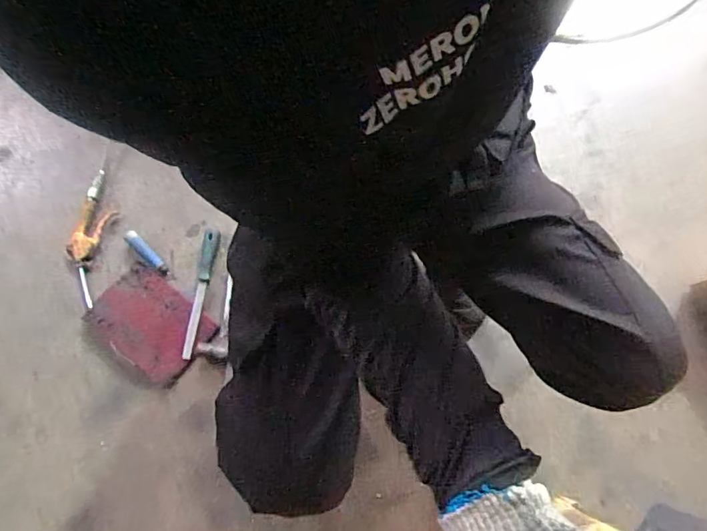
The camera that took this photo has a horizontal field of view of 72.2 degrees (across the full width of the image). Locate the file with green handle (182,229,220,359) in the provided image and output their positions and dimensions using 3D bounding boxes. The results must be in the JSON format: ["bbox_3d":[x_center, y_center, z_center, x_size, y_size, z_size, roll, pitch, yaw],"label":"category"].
[{"bbox_3d":[-0.285,0.050,0.895,0.027,0.028,0.236,10,76,4],"label":"file with green handle"}]

